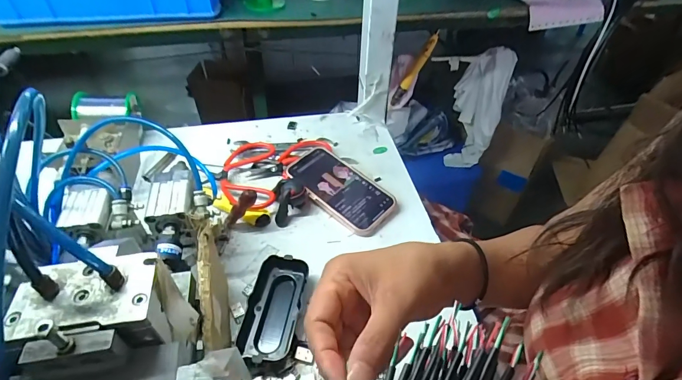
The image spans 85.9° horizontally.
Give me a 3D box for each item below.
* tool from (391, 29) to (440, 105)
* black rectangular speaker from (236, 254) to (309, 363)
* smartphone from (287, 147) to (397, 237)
[{"bbox_3d":[0.175,-0.282,0.866,0.027,0.193,0.026,15,41,-22],"label":"tool"},{"bbox_3d":[-0.072,0.118,0.378,0.056,0.025,0.103,8,45,6],"label":"black rectangular speaker"},{"bbox_3d":[-0.003,-0.006,0.502,0.160,0.012,0.078,37,60,22],"label":"smartphone"}]

